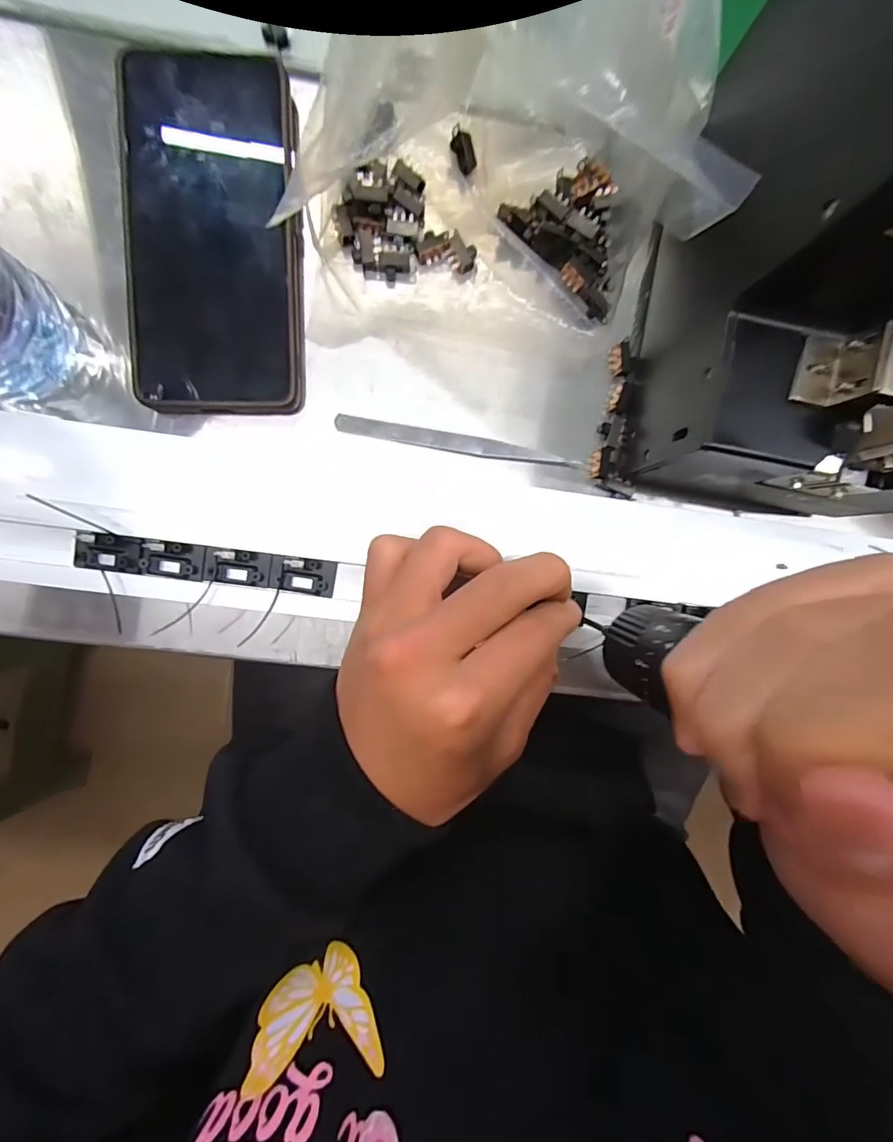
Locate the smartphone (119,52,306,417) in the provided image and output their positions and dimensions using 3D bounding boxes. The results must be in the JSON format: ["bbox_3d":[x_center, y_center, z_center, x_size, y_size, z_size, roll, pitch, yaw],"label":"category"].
[{"bbox_3d":[-0.112,-0.162,0.229,0.080,0.010,0.163,0,92,-4],"label":"smartphone"}]

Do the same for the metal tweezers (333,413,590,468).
[{"bbox_3d":[0.006,-0.067,0.249,0.126,0.006,0.010,10,91,-5],"label":"metal tweezers"}]

